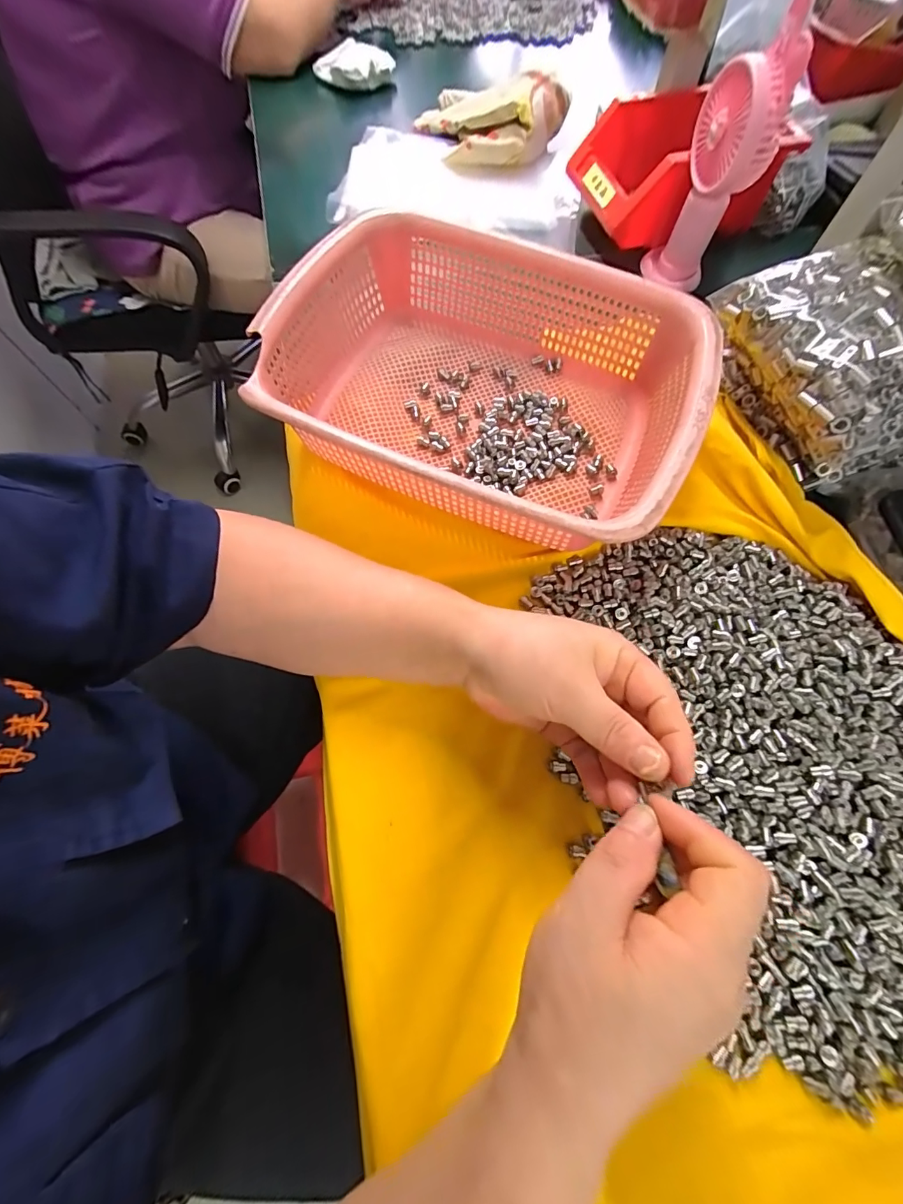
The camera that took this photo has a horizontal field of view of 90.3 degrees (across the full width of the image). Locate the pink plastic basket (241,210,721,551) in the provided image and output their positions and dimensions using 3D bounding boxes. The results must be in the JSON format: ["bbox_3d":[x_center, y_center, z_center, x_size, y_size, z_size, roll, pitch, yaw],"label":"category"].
[{"bbox_3d":[0.025,-0.157,0.328,0.284,0.081,0.215,23,70,9],"label":"pink plastic basket"}]

